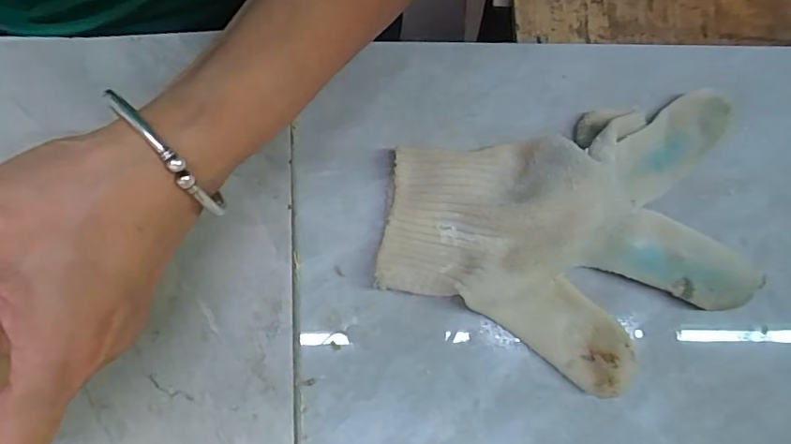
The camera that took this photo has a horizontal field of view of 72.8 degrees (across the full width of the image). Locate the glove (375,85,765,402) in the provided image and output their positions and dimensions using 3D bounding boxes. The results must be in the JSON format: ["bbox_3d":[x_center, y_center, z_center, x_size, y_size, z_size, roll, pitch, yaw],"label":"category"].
[{"bbox_3d":[0.078,0.010,0.232,0.168,0.034,0.122,-9,79,-1],"label":"glove"}]

